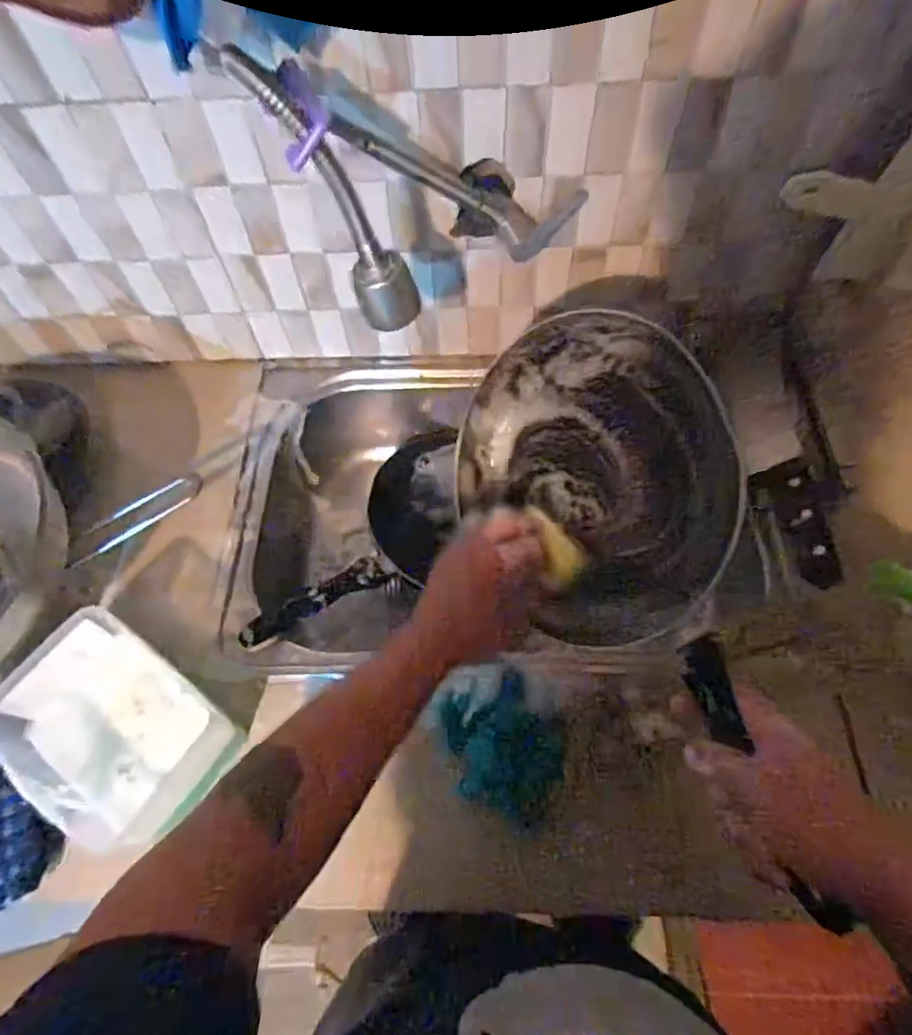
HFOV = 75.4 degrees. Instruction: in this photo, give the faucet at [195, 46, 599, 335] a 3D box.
[{"bbox_3d":[-0.023,-0.256,0.496,0.098,0.145,0.351,38,41,20],"label":"faucet"}]

